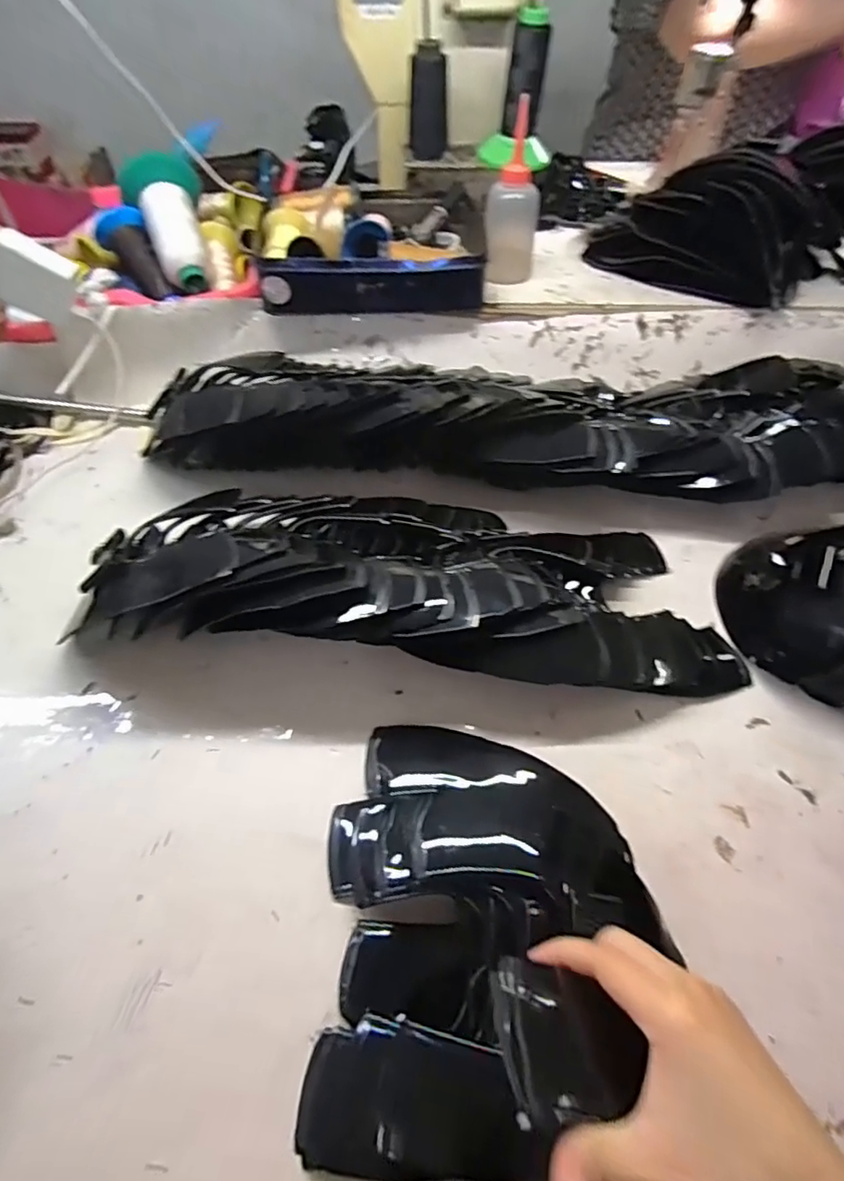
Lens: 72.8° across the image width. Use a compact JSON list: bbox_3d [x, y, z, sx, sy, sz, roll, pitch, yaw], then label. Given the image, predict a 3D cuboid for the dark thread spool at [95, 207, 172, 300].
[{"bbox_3d":[-0.328,-0.387,0.663,0.052,0.053,0.115,-37,105,-27],"label":"dark thread spool"}]

